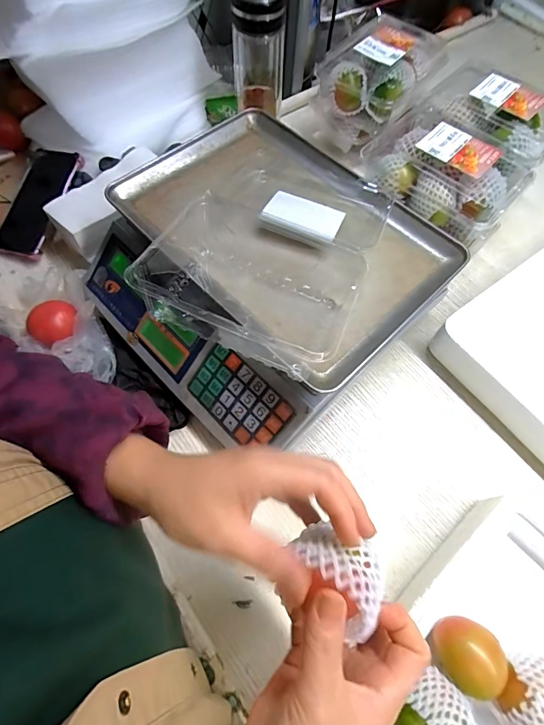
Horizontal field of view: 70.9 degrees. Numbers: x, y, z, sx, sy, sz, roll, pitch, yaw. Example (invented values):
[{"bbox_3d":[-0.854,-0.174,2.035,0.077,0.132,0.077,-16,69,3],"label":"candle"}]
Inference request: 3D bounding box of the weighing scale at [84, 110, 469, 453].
[{"bbox_3d":[-0.015,-0.100,0.424,0.300,0.108,0.328,-41,72,-19],"label":"weighing scale"}]

